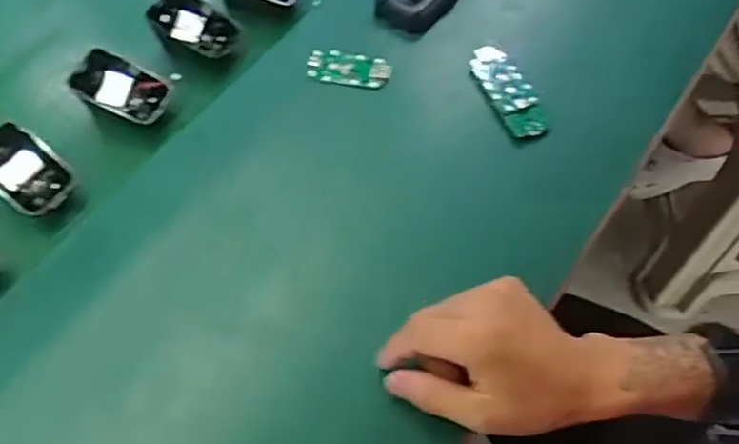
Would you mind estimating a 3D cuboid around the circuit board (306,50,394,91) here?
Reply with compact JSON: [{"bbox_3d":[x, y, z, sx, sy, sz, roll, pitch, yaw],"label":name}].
[{"bbox_3d":[-0.016,-0.125,0.554,0.067,0.005,0.031,9,61,6],"label":"circuit board"}]

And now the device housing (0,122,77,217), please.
[{"bbox_3d":[-0.246,-0.036,0.481,0.066,0.019,0.046,45,66,-2],"label":"device housing"}]

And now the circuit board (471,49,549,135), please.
[{"bbox_3d":[0.110,-0.103,0.534,0.034,0.011,0.085,-21,63,-11],"label":"circuit board"}]

